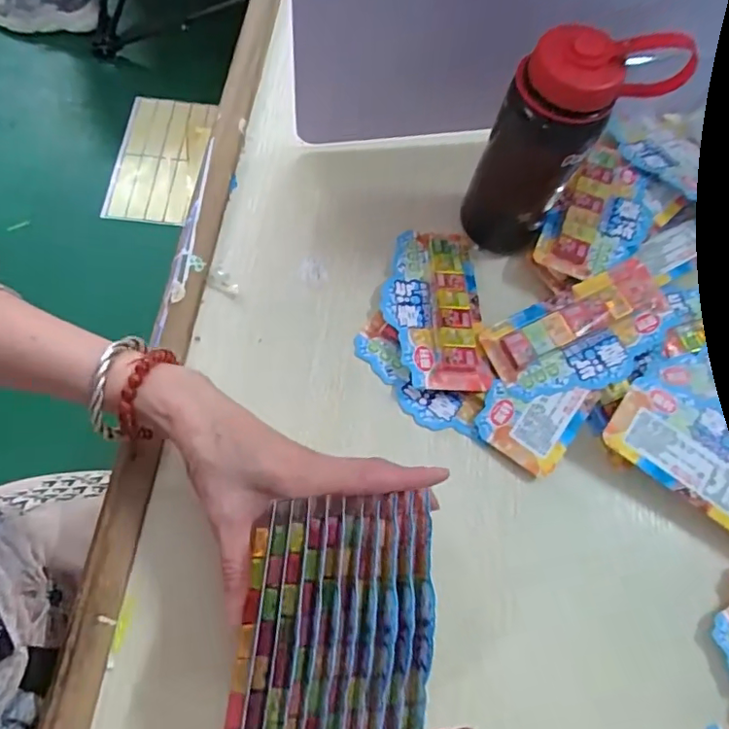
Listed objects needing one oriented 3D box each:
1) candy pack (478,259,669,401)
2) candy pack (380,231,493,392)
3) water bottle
[{"bbox_3d":[0.165,-0.021,0.412,0.139,0.020,0.075,-20,72,-12],"label":"candy pack"},{"bbox_3d":[0.054,-0.046,0.429,0.074,0.012,0.139,0,68,-5],"label":"candy pack"},{"bbox_3d":[0.134,-0.153,0.383,0.099,0.162,0.060,-23,72,-12],"label":"water bottle"}]

